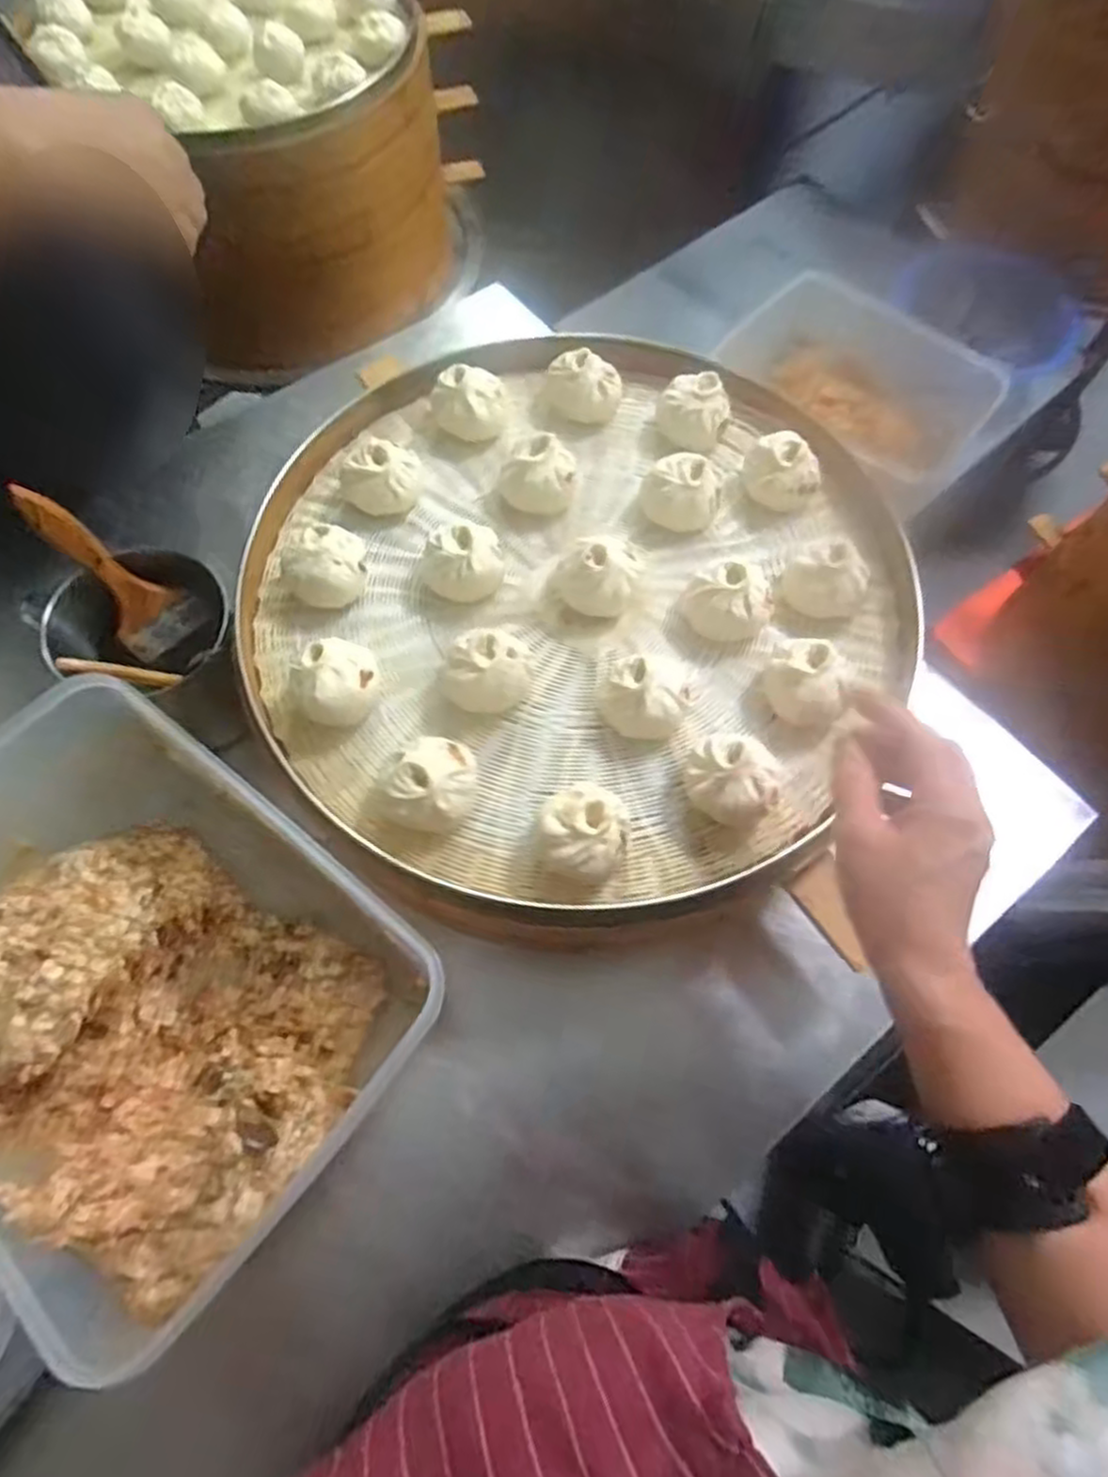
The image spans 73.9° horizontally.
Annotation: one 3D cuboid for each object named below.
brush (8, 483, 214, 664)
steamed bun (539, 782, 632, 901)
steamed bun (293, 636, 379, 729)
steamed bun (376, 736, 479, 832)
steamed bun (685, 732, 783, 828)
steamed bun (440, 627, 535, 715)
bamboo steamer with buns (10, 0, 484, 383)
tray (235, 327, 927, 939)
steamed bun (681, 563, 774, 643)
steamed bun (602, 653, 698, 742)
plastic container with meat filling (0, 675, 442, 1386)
[{"bbox_3d":[-0.319,-0.118,0.535,0.012,0.153,0.060,27,69,28],"label":"brush"},{"bbox_3d":[0.019,0.063,0.459,0.053,0.052,0.062,0,66,-1],"label":"steamed bun"},{"bbox_3d":[-0.146,-0.034,0.503,0.054,0.047,0.054,1,66,-1],"label":"steamed bun"},{"bbox_3d":[-0.080,0.030,0.473,0.052,0.046,0.060,34,70,13],"label":"steamed bun"},{"bbox_3d":[0.113,0.031,0.476,0.057,0.051,0.053,1,66,-1],"label":"steamed bun"},{"bbox_3d":[-0.045,-0.041,0.506,0.057,0.052,0.054,1,66,-1],"label":"steamed bun"},{"bbox_3d":[-0.377,-0.836,1.024,0.474,0.283,0.452,-34,71,-15],"label":"bamboo steamer with buns"},{"bbox_3d":[0.008,-0.119,0.546,0.471,0.057,0.476,1,66,-1],"label":"tray"},{"bbox_3d":[0.124,-0.095,0.530,0.050,0.046,0.050,-37,72,-16],"label":"steamed bun"},{"bbox_3d":[0.067,-0.032,0.505,0.062,0.048,0.057,1,66,-1],"label":"steamed bun"},{"bbox_3d":[-0.261,0.148,0.459,0.309,0.134,0.226,33,69,12],"label":"plastic container with meat filling"}]

